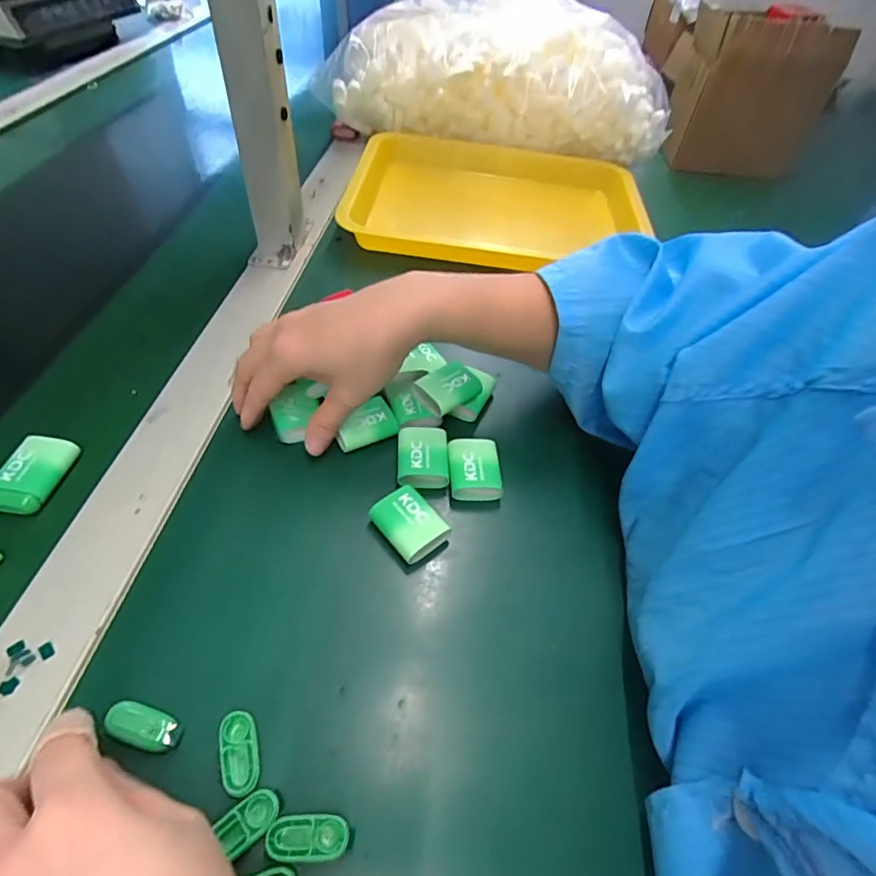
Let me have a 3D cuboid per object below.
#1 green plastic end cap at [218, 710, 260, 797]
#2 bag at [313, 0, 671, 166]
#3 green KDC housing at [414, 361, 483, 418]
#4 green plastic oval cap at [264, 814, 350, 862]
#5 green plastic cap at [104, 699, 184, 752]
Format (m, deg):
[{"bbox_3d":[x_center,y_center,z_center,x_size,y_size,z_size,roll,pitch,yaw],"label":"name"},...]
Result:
[{"bbox_3d":[-0.092,0.145,0.239,0.016,0.005,0.035,-12,51,-17],"label":"green plastic end cap"},{"bbox_3d":[0.081,-0.482,0.678,0.429,0.137,0.161,5,48,-2],"label":"bag"},{"bbox_3d":[0.008,-0.036,0.382,0.041,0.021,0.032,-30,58,-28],"label":"green KDC housing"},{"bbox_3d":[-0.056,0.172,0.222,0.034,0.006,0.016,2,49,-5],"label":"green plastic oval cap"},{"bbox_3d":[-0.137,0.135,0.241,0.034,0.008,0.015,18,49,9],"label":"green plastic cap"}]

